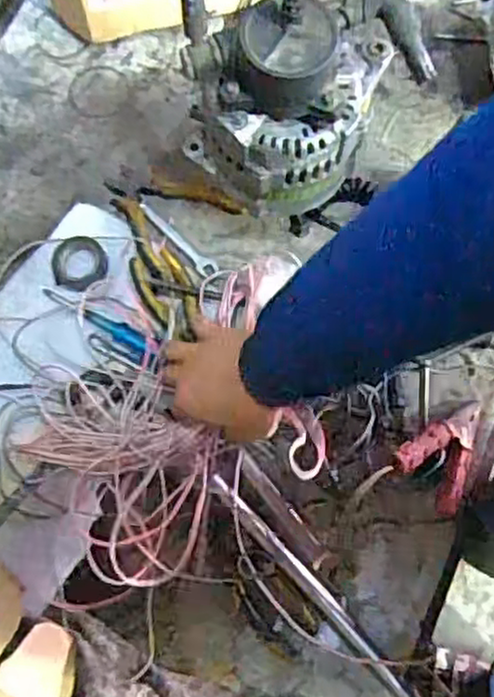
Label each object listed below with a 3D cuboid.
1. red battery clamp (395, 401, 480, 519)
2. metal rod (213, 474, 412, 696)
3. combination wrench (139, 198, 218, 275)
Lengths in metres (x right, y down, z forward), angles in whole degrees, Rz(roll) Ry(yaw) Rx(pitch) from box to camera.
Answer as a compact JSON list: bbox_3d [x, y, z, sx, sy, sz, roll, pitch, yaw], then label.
[{"bbox_3d":[0.198,0.097,0.687,0.075,0.029,0.101,43,79,11],"label":"red battery clamp"},{"bbox_3d":[0.064,0.224,0.670,0.018,0.017,0.272,-40,78,-10],"label":"metal rod"},{"bbox_3d":[-0.075,-0.120,0.771,0.017,0.014,0.118,-43,78,-10],"label":"combination wrench"}]

